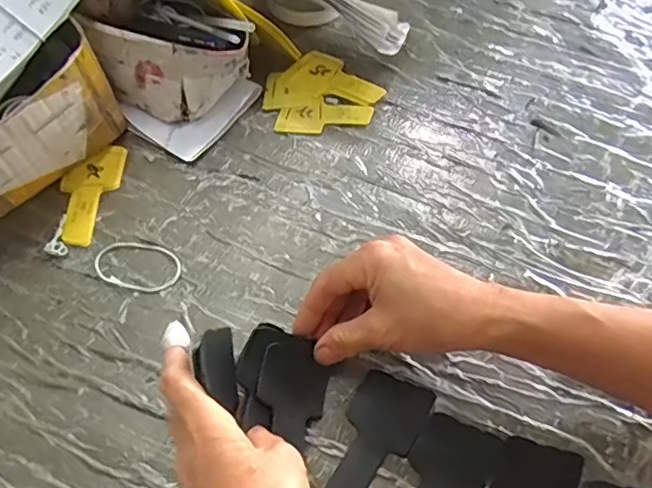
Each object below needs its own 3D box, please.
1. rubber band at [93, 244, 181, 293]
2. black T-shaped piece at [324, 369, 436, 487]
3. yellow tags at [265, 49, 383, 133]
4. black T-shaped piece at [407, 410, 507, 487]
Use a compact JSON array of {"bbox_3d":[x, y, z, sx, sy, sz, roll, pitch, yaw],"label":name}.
[{"bbox_3d":[-0.139,0.016,0.431,0.065,0.004,0.038,12,61,5],"label":"rubber band"},{"bbox_3d":[0.028,0.123,0.364,0.045,0.008,0.088,29,64,14],"label":"black T-shaped piece"},{"bbox_3d":[-0.002,-0.135,0.516,0.099,0.004,0.089,6,61,2],"label":"yellow tags"},{"bbox_3d":[0.067,0.147,0.350,0.047,0.007,0.090,30,64,15],"label":"black T-shaped piece"}]

